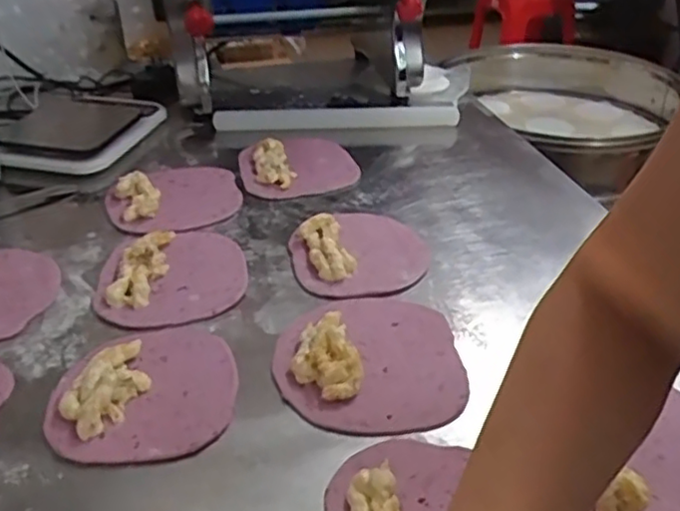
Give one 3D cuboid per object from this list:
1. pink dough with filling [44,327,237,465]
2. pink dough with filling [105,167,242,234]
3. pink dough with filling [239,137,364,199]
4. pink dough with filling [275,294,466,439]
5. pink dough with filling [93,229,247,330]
[{"bbox_3d":[-0.144,0.091,0.502,0.127,0.026,0.132,0,34,-1],"label":"pink dough with filling"},{"bbox_3d":[-0.175,-0.068,0.737,0.141,0.025,0.121,-23,41,-31],"label":"pink dough with filling"},{"bbox_3d":[-0.053,-0.115,0.808,0.131,0.024,0.136,-7,35,-11],"label":"pink dough with filling"},{"bbox_3d":[0.022,0.073,0.527,0.140,0.024,0.149,0,34,0],"label":"pink dough with filling"},{"bbox_3d":[-0.155,0.011,0.621,0.133,0.022,0.136,-11,36,-16],"label":"pink dough with filling"}]

